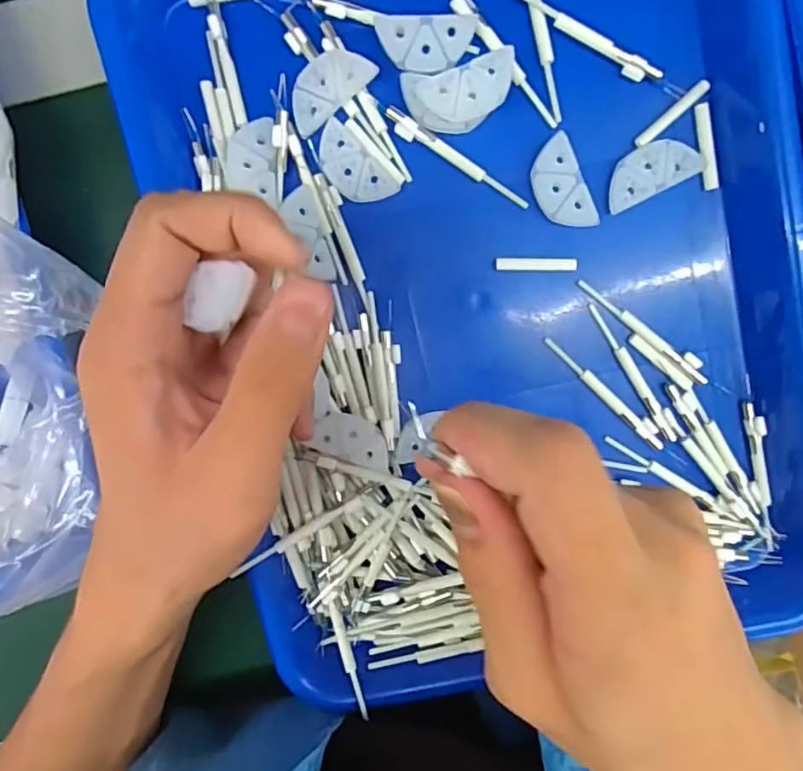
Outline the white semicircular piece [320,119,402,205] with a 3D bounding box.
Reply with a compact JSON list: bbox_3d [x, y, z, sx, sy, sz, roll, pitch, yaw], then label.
[{"bbox_3d":[-0.021,-0.090,0.244,0.020,0.004,0.037,-43,94,8],"label":"white semicircular piece"}]

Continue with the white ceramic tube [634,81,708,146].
[{"bbox_3d":[0.110,-0.110,0.236,0.034,0.004,0.005,-42,94,8],"label":"white ceramic tube"}]

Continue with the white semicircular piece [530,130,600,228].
[{"bbox_3d":[0.066,-0.082,0.243,0.020,0.004,0.038,-23,97,6],"label":"white semicircular piece"}]

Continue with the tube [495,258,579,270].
[{"bbox_3d":[0.058,-0.052,0.249,0.034,0.004,0.005,1,99,3],"label":"tube"}]

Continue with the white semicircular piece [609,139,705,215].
[{"bbox_3d":[0.102,-0.088,0.240,0.038,0.007,0.019,-26,96,6],"label":"white semicircular piece"}]

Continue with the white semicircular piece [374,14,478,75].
[{"bbox_3d":[0.010,-0.135,0.232,0.038,0.004,0.020,-2,112,-3],"label":"white semicircular piece"}]

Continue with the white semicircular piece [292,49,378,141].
[{"bbox_3d":[-0.031,-0.121,0.236,0.038,0.004,0.020,-37,110,15],"label":"white semicircular piece"}]

